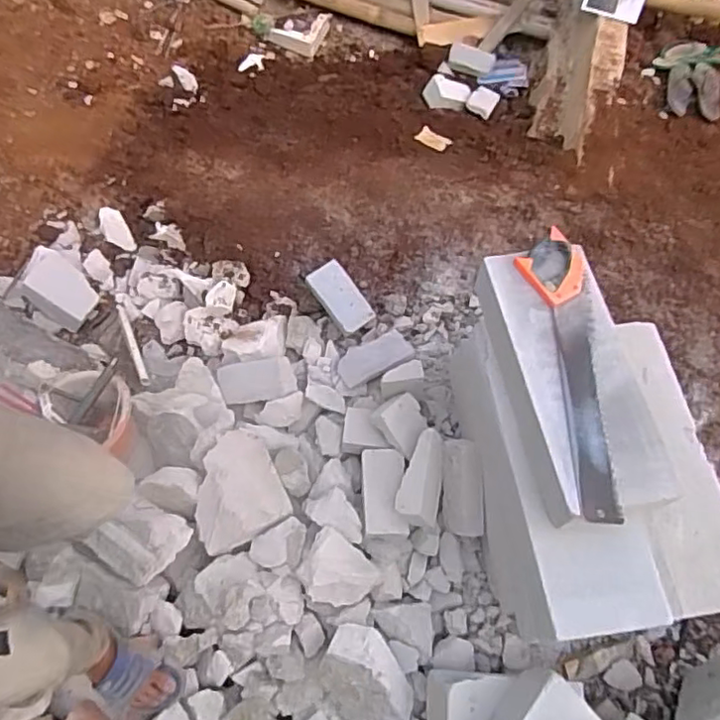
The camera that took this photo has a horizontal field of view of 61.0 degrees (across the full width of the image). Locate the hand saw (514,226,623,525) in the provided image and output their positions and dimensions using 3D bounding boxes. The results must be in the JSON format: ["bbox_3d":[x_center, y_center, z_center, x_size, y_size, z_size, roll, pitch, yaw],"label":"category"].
[{"bbox_3d":[0.374,0.008,1.068,0.110,0.029,0.537,-1,65,-7],"label":"hand saw"}]

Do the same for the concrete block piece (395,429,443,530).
[{"bbox_3d":[0.146,0.259,1.369,0.099,0.061,0.204,19,64,2],"label":"concrete block piece"}]

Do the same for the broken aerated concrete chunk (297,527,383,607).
[{"bbox_3d":[-0.052,0.453,1.299,0.166,0.069,0.133,36,66,10],"label":"broken aerated concrete chunk"}]

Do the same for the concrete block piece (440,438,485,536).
[{"bbox_3d":[0.225,0.283,1.354,0.084,0.036,0.209,-2,87,-5],"label":"concrete block piece"}]

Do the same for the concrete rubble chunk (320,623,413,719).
[{"bbox_3d":[0.010,0.643,1.221,0.148,0.101,0.219,-29,71,-19],"label":"concrete rubble chunk"}]

